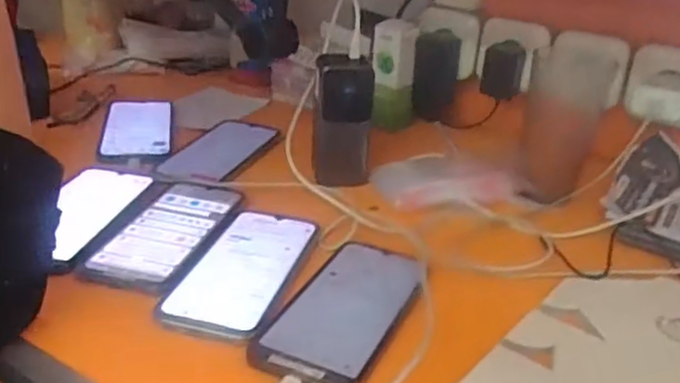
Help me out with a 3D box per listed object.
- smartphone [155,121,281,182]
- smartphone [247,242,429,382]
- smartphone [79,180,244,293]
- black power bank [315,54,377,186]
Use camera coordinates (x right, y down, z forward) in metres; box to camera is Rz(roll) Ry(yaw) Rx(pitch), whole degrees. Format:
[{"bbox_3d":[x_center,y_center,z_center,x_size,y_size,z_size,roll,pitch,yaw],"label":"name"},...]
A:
[{"bbox_3d":[-0.136,-0.049,0.743,0.091,0.008,0.171,11,28,14],"label":"smartphone"},{"bbox_3d":[0.006,0.083,0.488,0.085,0.007,0.175,14,29,20],"label":"smartphone"},{"bbox_3d":[-0.152,0.034,0.575,0.085,0.005,0.181,8,27,8],"label":"smartphone"},{"bbox_3d":[0.004,-0.074,0.680,0.059,0.132,0.025,-1,14,-9],"label":"black power bank"}]

